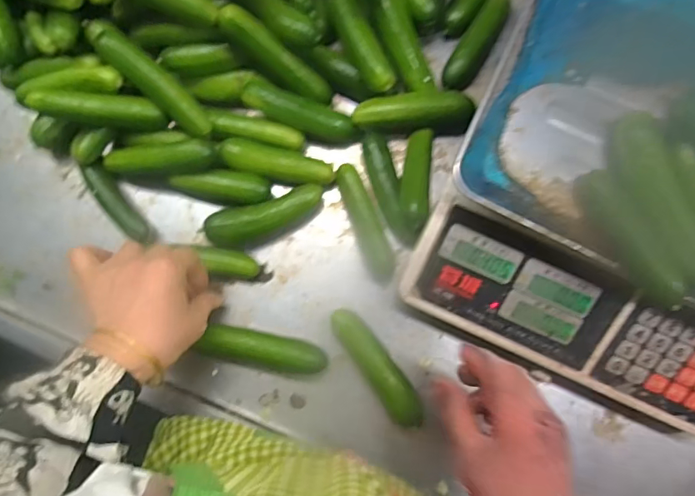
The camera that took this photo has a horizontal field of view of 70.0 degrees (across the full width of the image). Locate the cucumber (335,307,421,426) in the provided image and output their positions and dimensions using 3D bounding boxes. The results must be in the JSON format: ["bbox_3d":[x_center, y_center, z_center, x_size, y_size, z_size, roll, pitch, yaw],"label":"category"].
[{"bbox_3d":[0.028,0.111,0.473,0.029,0.032,0.122,-34,83,-3],"label":"cucumber"}]

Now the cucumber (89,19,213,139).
[{"bbox_3d":[-0.188,-0.162,0.475,0.142,0.032,0.028,44,88,-8],"label":"cucumber"}]

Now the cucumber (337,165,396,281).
[{"bbox_3d":[0.020,-0.025,0.493,0.029,0.020,0.120,-17,83,-1],"label":"cucumber"}]

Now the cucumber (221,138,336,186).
[{"bbox_3d":[-0.068,-0.083,0.488,0.107,0.024,0.031,14,83,3],"label":"cucumber"}]

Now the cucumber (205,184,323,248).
[{"bbox_3d":[-0.080,-0.031,0.492,0.116,0.030,0.034,-19,83,-1],"label":"cucumber"}]

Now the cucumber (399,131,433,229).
[{"bbox_3d":[0.066,-0.067,0.472,0.027,0.020,0.102,8,62,4],"label":"cucumber"}]

